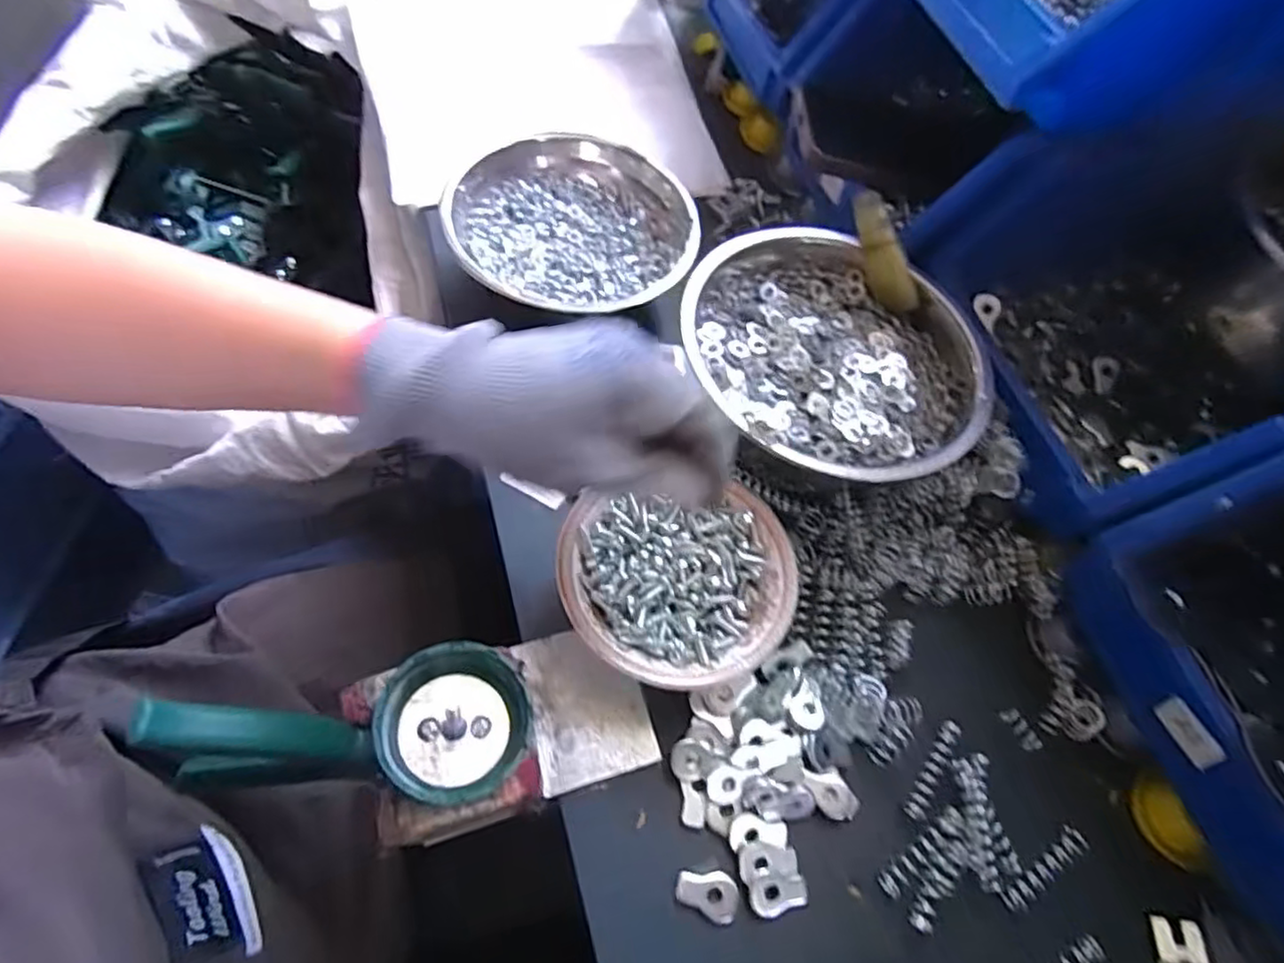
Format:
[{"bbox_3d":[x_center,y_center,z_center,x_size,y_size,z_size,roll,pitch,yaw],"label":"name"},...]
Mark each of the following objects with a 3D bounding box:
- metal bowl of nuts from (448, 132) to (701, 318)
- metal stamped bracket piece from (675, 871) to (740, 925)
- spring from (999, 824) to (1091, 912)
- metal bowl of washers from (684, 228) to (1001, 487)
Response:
[{"bbox_3d":[-0.047,-0.184,0.466,0.166,0.041,0.146,12,60,-2],"label":"metal bowl of nuts"},{"bbox_3d":[0.031,0.191,0.308,0.030,0.004,0.018,27,61,7],"label":"metal stamped bracket piece"},{"bbox_3d":[0.199,0.190,0.327,0.057,0.008,0.012,-25,68,-20],"label":"spring"},{"bbox_3d":[0.112,-0.070,0.408,0.179,0.059,0.172,4,61,-7],"label":"metal bowl of washers"}]

